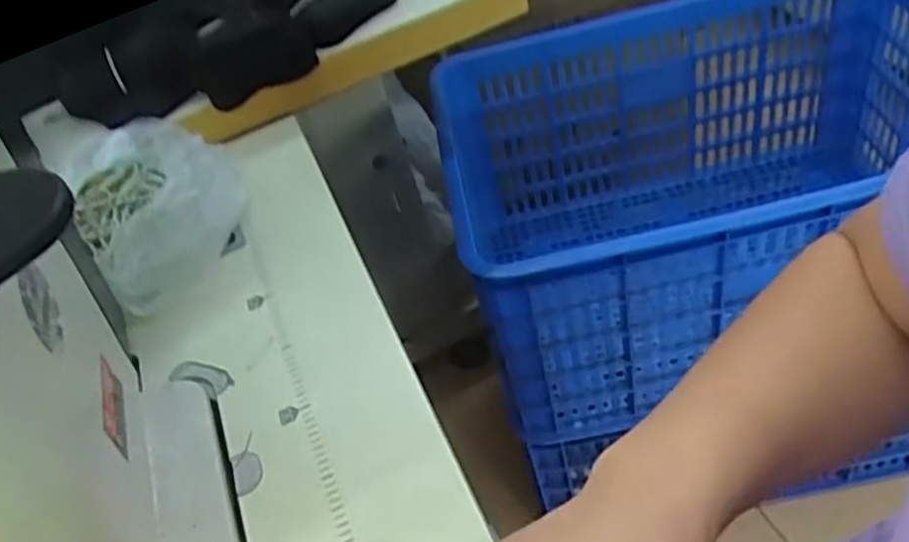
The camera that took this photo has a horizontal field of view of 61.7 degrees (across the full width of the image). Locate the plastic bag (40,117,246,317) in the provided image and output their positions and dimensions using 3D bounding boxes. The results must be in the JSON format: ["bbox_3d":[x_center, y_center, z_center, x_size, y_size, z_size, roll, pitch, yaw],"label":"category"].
[{"bbox_3d":[-0.221,-0.060,0.563,0.115,0.060,0.193,-34,47,-16],"label":"plastic bag"}]

